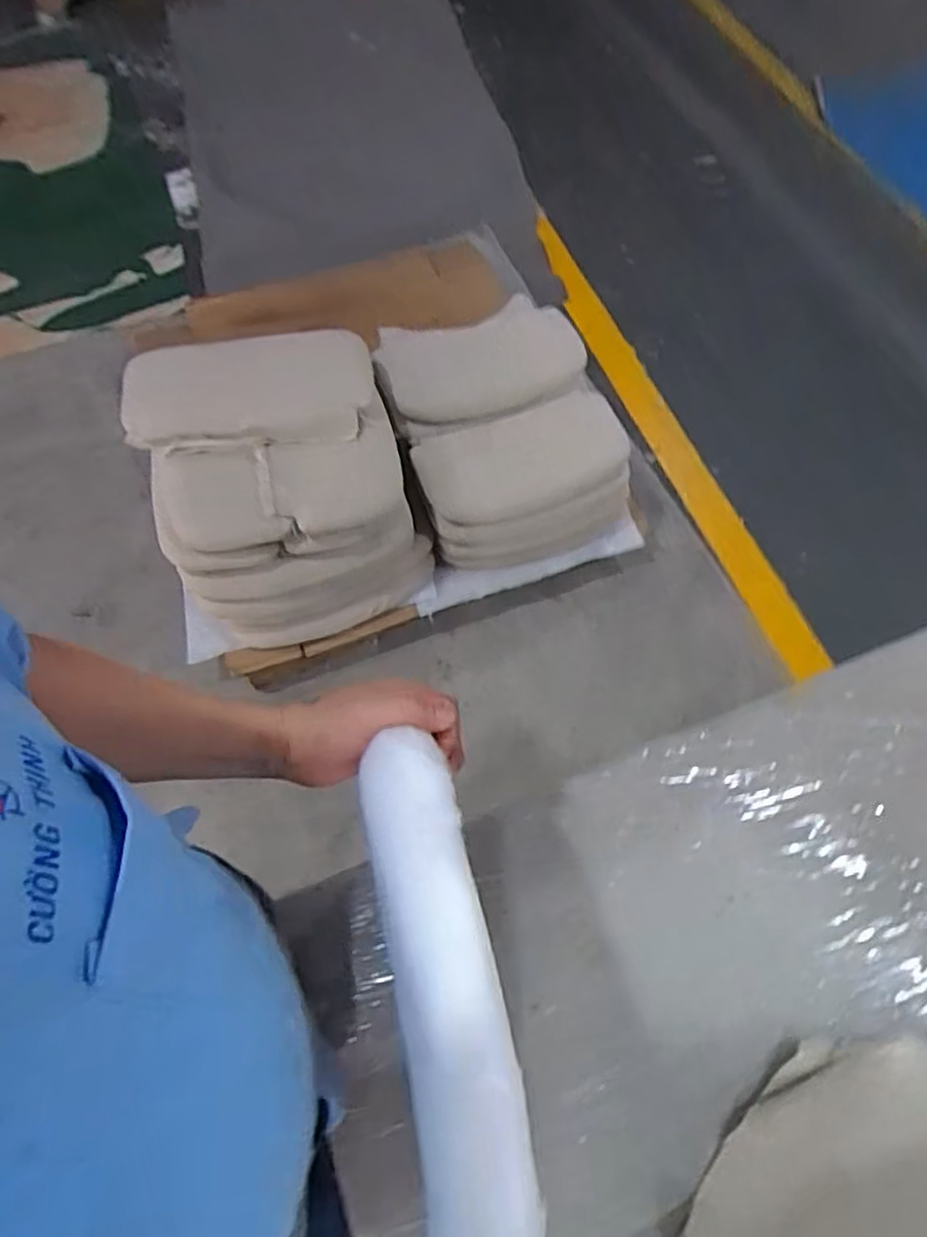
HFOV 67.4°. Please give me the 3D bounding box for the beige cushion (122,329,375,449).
[{"bbox_3d":[-0.407,-0.443,1.297,0.466,0.080,0.242,-4,64,-4],"label":"beige cushion"}]

